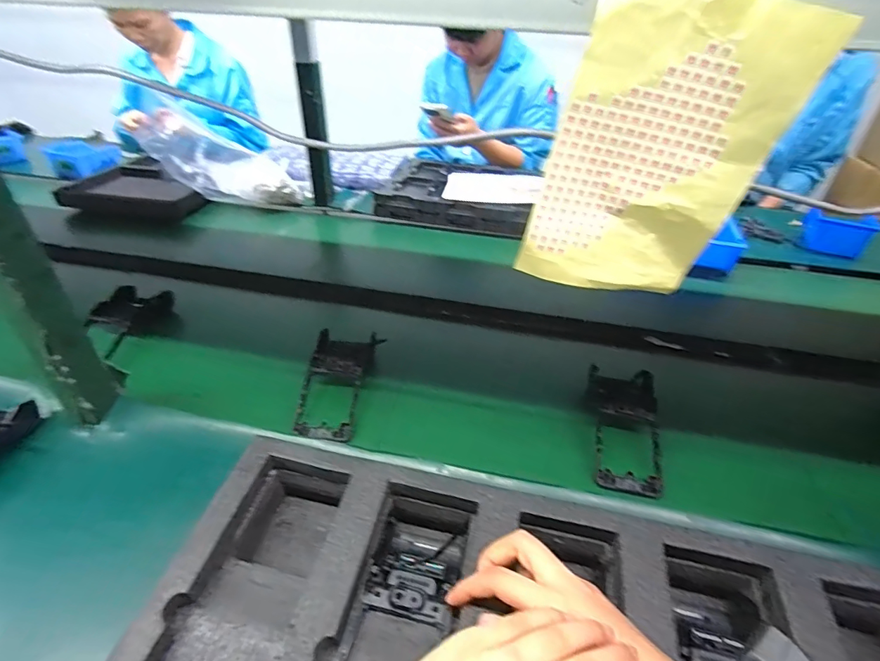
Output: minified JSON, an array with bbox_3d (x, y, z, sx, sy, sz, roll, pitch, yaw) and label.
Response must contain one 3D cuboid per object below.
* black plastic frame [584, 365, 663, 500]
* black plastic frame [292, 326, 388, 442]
[{"bbox_3d":[0.222,0.110,0.554,0.080,0.039,0.174,10,38,11],"label":"black plastic frame"},{"bbox_3d":[-0.132,0.064,0.596,0.084,0.038,0.172,4,37,3],"label":"black plastic frame"}]

